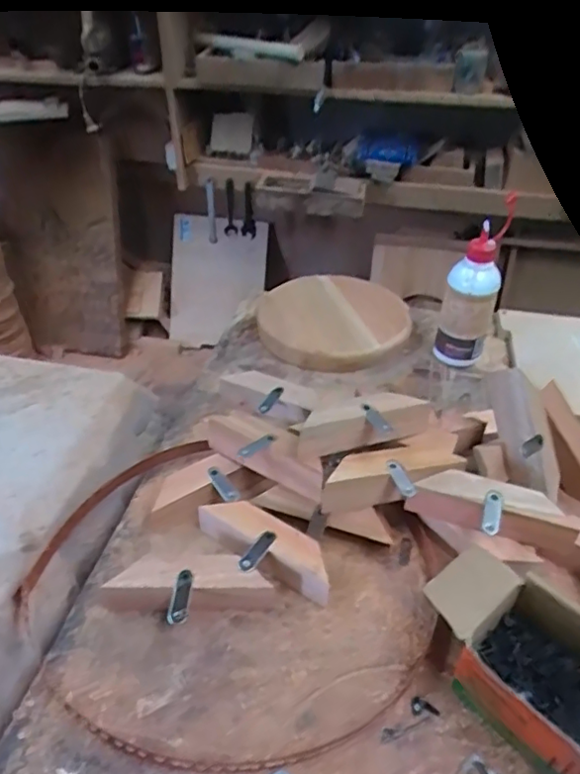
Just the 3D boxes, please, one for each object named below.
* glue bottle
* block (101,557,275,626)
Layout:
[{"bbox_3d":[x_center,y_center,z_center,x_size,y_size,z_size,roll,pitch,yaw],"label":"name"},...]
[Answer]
[{"bbox_3d":[0.259,-0.129,0.858,0.070,0.194,0.076,18,43,20],"label":"glue bottle"},{"bbox_3d":[-0.096,0.197,0.578,0.157,0.042,0.069,0,40,1],"label":"block"}]

